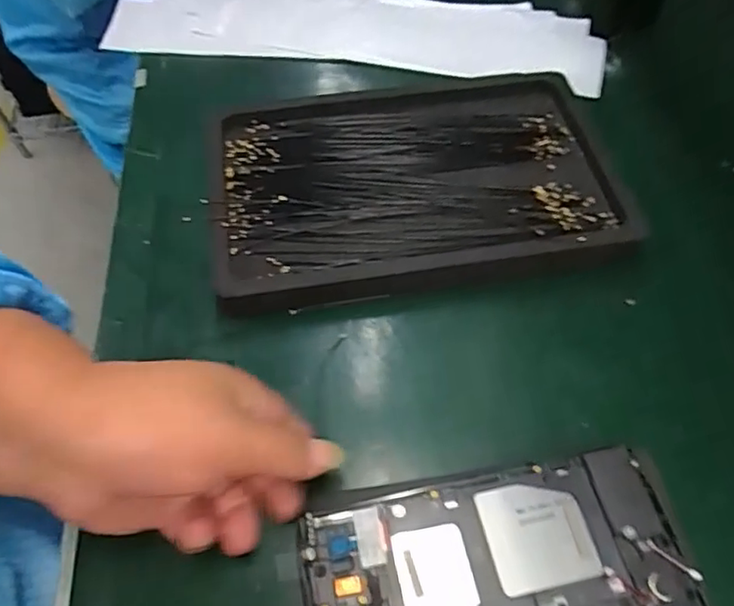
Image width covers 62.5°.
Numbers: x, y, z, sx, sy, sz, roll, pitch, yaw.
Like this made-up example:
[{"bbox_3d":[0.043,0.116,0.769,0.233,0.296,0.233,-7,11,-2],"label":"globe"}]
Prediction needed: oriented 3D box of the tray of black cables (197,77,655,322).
[{"bbox_3d":[0.027,-0.077,0.373,0.238,0.017,0.156,-9,57,-4],"label":"tray of black cables"}]

